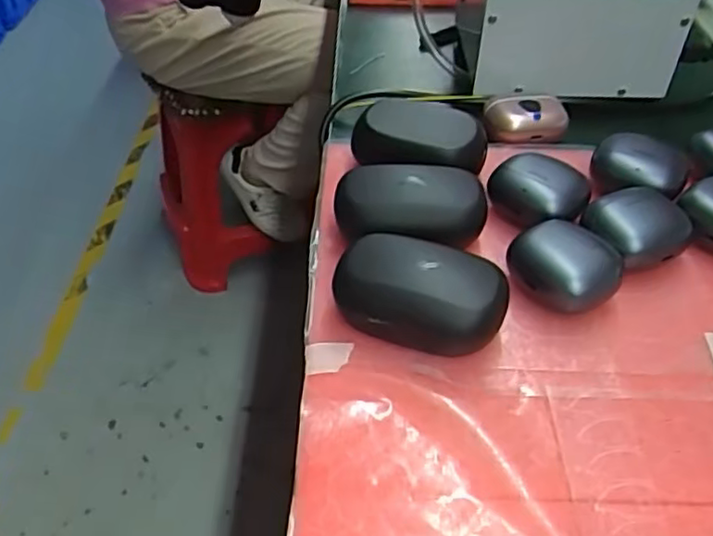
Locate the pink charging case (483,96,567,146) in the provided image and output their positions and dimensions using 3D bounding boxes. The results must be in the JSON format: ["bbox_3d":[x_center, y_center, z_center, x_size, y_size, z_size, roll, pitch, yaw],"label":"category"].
[{"bbox_3d":[0.123,-0.109,0.482,0.059,0.021,0.035,4,44,4],"label":"pink charging case"}]

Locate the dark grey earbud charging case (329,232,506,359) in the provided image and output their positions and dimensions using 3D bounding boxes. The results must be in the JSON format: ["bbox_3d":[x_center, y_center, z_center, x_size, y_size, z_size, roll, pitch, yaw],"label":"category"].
[{"bbox_3d":[0.033,0.013,0.339,0.085,0.034,0.048,14,45,14],"label":"dark grey earbud charging case"}]

